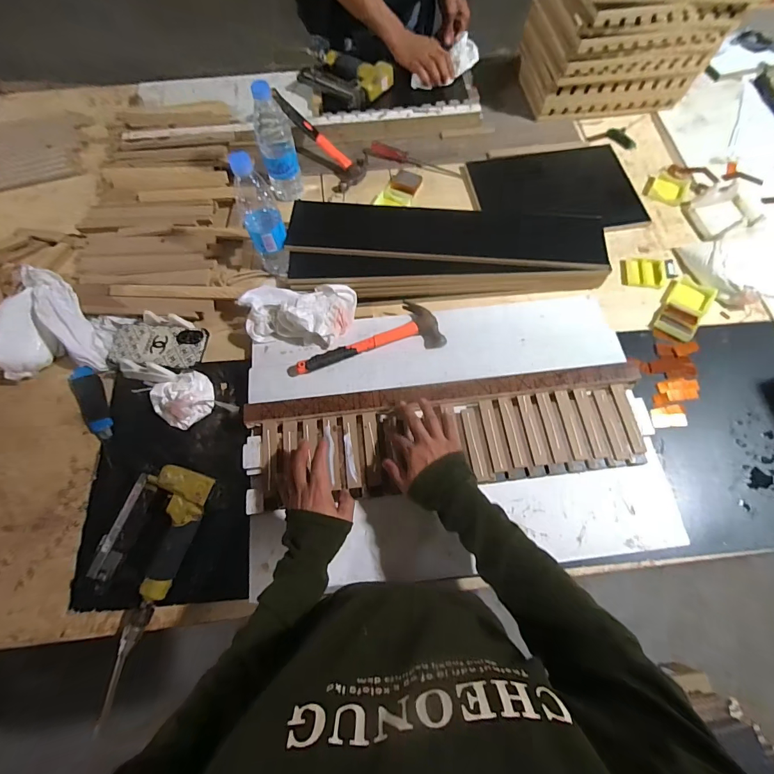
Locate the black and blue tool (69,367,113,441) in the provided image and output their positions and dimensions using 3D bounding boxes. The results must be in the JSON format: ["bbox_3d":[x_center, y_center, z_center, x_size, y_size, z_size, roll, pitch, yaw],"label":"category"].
[{"bbox_3d":[-0.494,0.025,0.642,0.043,0.012,0.140,-29,72,-10],"label":"black and blue tool"}]

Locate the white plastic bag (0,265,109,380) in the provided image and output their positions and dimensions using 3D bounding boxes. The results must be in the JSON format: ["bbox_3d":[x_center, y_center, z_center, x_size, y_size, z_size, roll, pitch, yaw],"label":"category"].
[{"bbox_3d":[-0.580,-0.101,0.643,0.182,0.095,0.148,-9,70,-3],"label":"white plastic bag"}]

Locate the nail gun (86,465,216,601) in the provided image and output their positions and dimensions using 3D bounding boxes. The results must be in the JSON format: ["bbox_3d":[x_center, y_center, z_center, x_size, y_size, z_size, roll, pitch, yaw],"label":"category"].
[{"bbox_3d":[-0.339,0.207,0.560,0.116,0.038,0.184,18,71,7],"label":"nail gun"}]

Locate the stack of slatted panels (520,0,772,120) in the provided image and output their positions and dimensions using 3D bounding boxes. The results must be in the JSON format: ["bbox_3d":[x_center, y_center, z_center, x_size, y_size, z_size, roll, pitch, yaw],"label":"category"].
[{"bbox_3d":[0.508,-0.768,0.819,0.363,0.236,0.226,-2,70,0],"label":"stack of slatted panels"}]

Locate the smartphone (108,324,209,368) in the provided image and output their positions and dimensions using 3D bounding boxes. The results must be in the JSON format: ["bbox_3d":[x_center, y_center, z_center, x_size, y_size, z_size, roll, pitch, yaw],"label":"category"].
[{"bbox_3d":[-0.391,-0.071,0.652,0.161,0.016,0.080,3,62,2],"label":"smartphone"}]

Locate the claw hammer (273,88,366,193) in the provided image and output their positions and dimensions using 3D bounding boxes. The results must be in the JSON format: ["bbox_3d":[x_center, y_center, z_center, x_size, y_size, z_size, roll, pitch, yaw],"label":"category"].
[{"bbox_3d":[-0.156,-0.531,0.836,0.255,0.048,0.091,44,75,-7],"label":"claw hammer"}]

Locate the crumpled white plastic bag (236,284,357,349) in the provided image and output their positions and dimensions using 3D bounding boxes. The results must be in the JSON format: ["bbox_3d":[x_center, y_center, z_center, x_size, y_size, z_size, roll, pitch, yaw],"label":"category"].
[{"bbox_3d":[-0.156,-0.131,0.655,0.198,0.050,0.111,0,70,0],"label":"crumpled white plastic bag"}]

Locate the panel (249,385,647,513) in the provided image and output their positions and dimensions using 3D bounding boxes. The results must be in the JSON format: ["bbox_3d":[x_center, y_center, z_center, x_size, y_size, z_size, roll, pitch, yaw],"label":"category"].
[{"bbox_3d":[0.093,0.088,0.583,0.584,0.019,0.130,-5,70,-2],"label":"panel"}]

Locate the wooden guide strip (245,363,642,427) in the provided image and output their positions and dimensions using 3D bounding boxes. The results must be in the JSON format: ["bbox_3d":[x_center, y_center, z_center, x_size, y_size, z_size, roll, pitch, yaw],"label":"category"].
[{"bbox_3d":[0.092,0.011,0.609,0.615,0.027,0.033,-6,70,-2],"label":"wooden guide strip"}]

